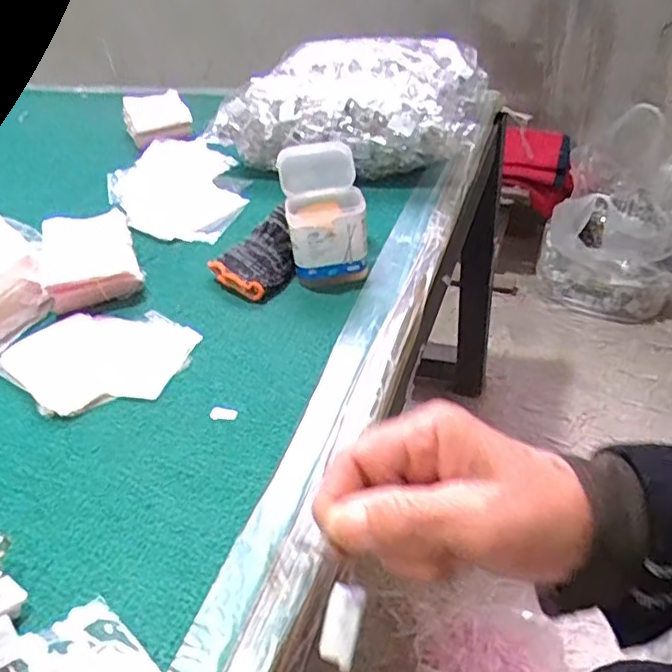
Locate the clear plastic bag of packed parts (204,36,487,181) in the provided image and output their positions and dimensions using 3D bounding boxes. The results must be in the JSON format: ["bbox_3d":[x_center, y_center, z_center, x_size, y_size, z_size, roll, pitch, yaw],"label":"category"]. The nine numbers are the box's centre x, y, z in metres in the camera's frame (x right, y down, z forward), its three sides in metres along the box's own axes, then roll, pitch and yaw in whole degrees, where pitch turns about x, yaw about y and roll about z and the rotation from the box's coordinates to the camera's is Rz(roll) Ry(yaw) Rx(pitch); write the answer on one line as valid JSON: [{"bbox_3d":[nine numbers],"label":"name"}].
[{"bbox_3d":[0.028,-0.276,0.751,0.267,0.096,0.247,9,40,17],"label":"clear plastic bag of packed parts"}]

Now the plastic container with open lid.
[{"bbox_3d":[-0.011,-0.103,0.543,0.065,0.093,0.088,-8,38,-5],"label":"plastic container with open lid"}]

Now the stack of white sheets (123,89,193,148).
[{"bbox_3d":[-0.243,-0.293,0.844,0.081,0.038,0.114,-17,40,-15],"label":"stack of white sheets"}]

